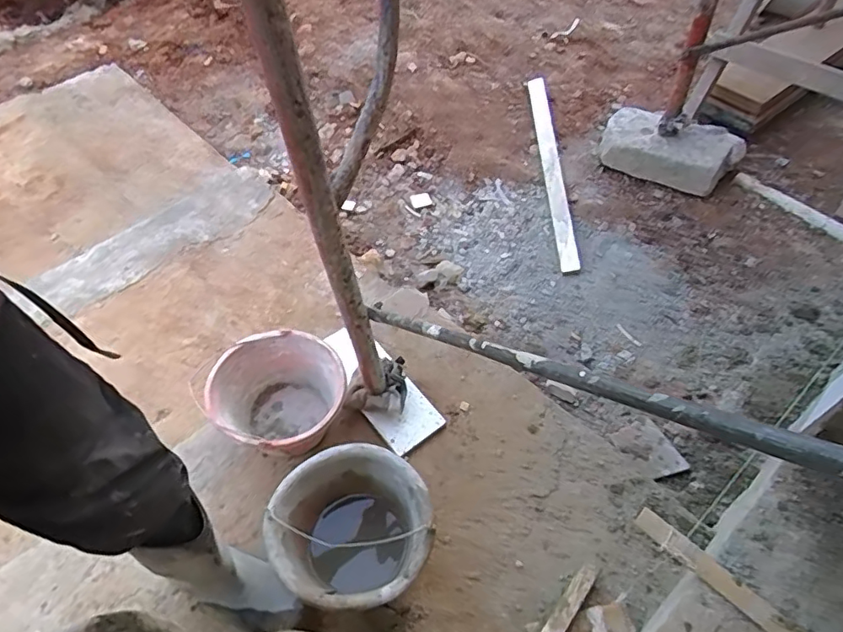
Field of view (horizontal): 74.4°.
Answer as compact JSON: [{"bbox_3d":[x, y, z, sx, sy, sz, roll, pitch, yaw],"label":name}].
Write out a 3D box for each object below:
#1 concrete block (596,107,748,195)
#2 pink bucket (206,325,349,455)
[{"bbox_3d":[0.722,-0.500,1.651,0.394,0.134,0.186,28,59,20],"label":"concrete block"},{"bbox_3d":[-0.264,0.176,1.076,0.245,0.185,0.224,-1,54,1],"label":"pink bucket"}]

